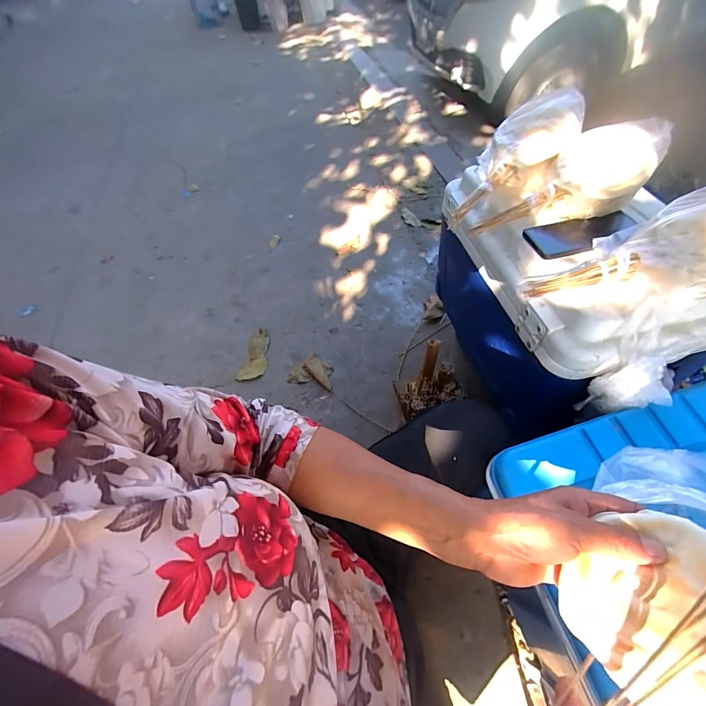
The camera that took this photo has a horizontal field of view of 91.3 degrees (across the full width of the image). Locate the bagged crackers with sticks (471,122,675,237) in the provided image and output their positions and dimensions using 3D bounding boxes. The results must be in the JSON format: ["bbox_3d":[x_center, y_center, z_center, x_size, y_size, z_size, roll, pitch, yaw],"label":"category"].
[{"bbox_3d":[0.338,-0.255,0.552,0.292,0.068,0.123,-27,59,19],"label":"bagged crackers with sticks"}]

